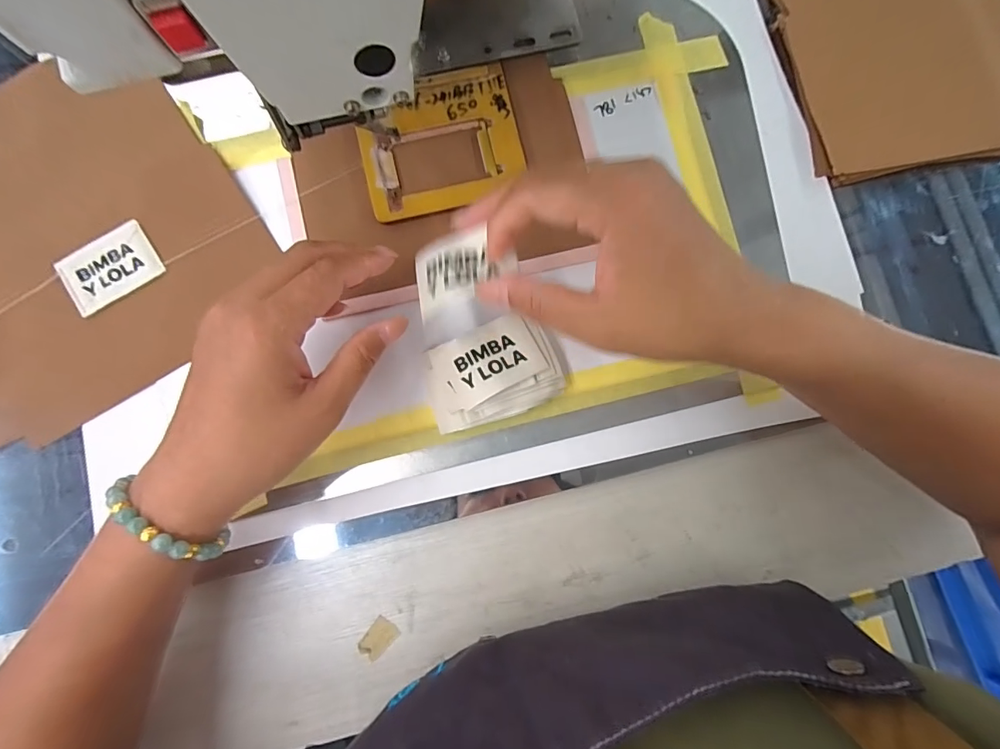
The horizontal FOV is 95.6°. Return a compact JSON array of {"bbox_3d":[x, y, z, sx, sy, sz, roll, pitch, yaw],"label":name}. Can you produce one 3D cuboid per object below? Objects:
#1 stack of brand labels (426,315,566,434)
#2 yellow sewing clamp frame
[{"bbox_3d":[-0.005,0.000,0.277,0.079,0.034,0.054,-21,83,-4],"label":"stack of brand labels"},{"bbox_3d":[-0.040,-0.155,0.305,0.106,0.008,0.086,-16,83,-4],"label":"yellow sewing clamp frame"}]

